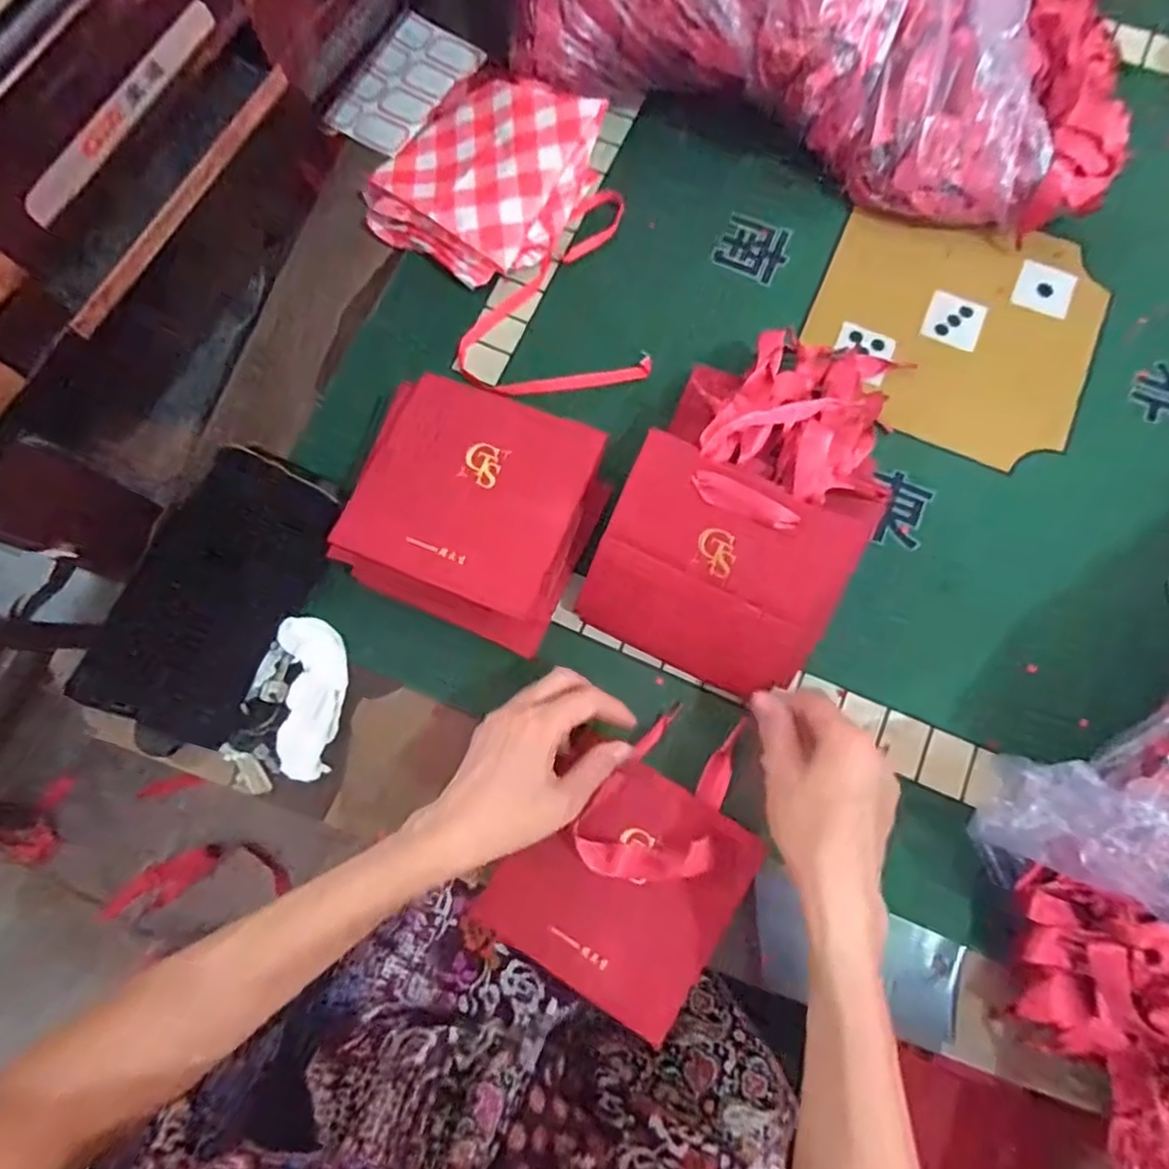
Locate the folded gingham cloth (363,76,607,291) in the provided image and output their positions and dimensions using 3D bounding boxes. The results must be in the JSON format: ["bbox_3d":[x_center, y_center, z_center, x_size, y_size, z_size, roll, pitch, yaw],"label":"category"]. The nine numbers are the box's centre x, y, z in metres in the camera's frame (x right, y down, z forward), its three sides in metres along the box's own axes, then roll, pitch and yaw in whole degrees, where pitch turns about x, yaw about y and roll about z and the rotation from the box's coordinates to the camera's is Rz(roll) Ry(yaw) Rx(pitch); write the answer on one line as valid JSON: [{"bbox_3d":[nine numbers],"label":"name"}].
[{"bbox_3d":[-0.082,-0.327,0.522,0.149,0.061,0.148,31,78,7],"label":"folded gingham cloth"}]

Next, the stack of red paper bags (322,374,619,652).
[{"bbox_3d":[-0.076,-0.052,0.455,0.156,0.055,0.161,24,77,5],"label":"stack of red paper bags"}]

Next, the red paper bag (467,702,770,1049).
[{"bbox_3d":[0.032,0.175,0.433,0.137,0.047,0.181,31,78,7],"label":"red paper bag"}]

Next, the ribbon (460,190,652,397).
[{"bbox_3d":[-0.032,-0.236,0.534,0.147,0.015,0.172,-8,77,-2],"label":"ribbon"}]

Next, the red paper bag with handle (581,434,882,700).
[{"bbox_3d":[0.086,-0.004,0.426,0.153,0.014,0.143,22,119,2],"label":"red paper bag with handle"}]

